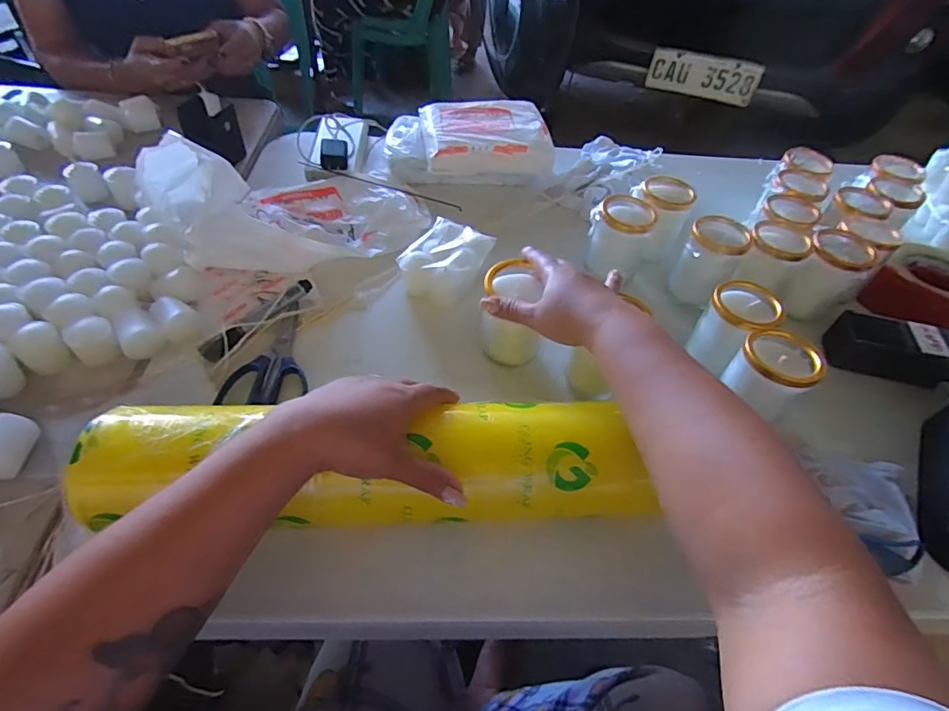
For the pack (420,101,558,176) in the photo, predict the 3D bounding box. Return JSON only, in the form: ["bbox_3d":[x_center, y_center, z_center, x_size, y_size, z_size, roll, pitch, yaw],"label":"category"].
[{"bbox_3d":[0.015,-0.326,0.758,0.187,0.079,0.153,-8,49,-7],"label":"pack"}]

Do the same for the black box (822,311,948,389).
[{"bbox_3d":[0.481,-0.010,0.551,0.132,0.060,0.049,11,49,9],"label":"black box"}]

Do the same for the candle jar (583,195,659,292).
[{"bbox_3d":[0.180,-0.144,0.612,0.070,0.083,0.072,22,52,13],"label":"candle jar"}]

